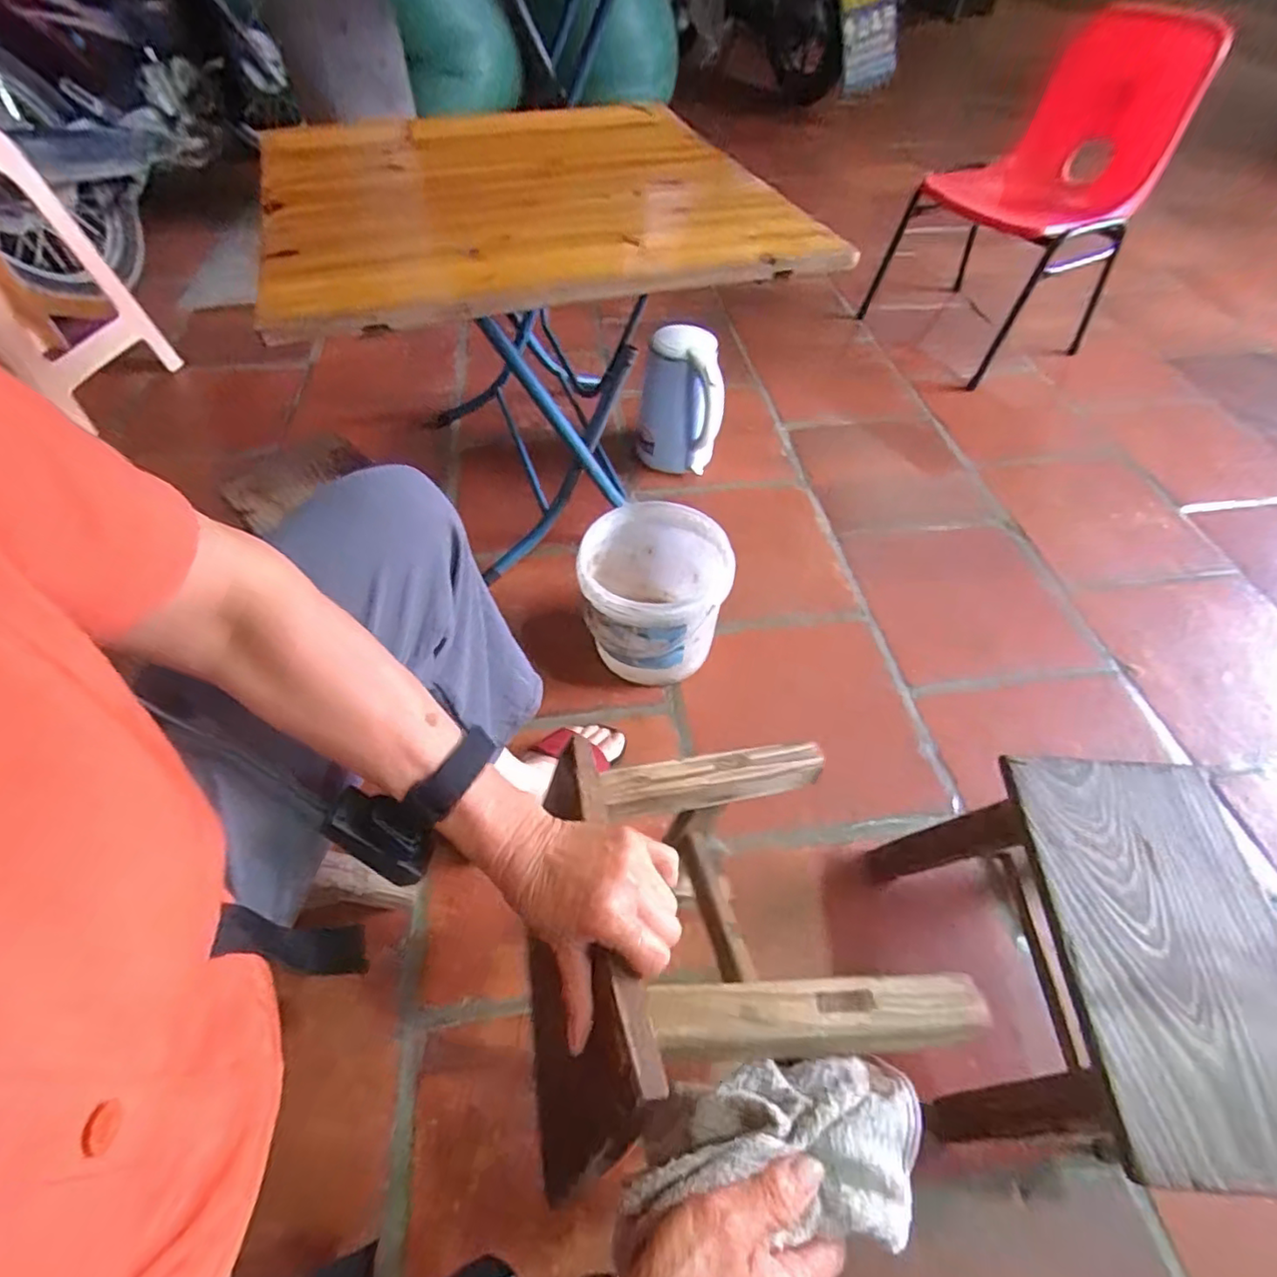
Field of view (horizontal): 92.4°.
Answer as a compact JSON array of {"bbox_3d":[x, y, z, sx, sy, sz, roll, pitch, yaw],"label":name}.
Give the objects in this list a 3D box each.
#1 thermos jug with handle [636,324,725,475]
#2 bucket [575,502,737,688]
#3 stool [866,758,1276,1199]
[{"bbox_3d":[0.080,-0.451,1.187,0.153,0.247,0.114,4,51,0],"label":"thermos jug with handle"},{"bbox_3d":[0.018,-0.054,0.906,0.204,0.202,0.209,1,51,-2],"label":"bucket"},{"bbox_3d":[0.397,0.311,0.576,0.211,0.269,0.294,2,52,2],"label":"stool"}]

